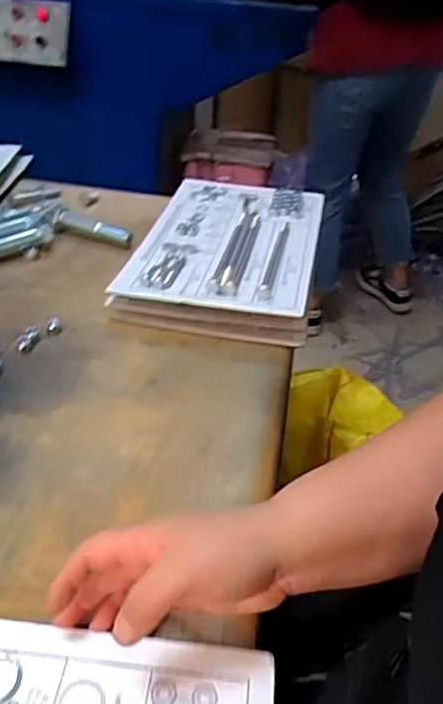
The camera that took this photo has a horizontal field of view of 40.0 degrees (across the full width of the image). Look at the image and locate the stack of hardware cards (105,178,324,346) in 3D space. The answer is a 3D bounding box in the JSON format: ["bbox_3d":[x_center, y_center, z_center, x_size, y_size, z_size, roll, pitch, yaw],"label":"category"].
[{"bbox_3d":[0.016,-0.145,0.826,0.226,0.053,0.369,9,34,5],"label":"stack of hardware cards"}]

